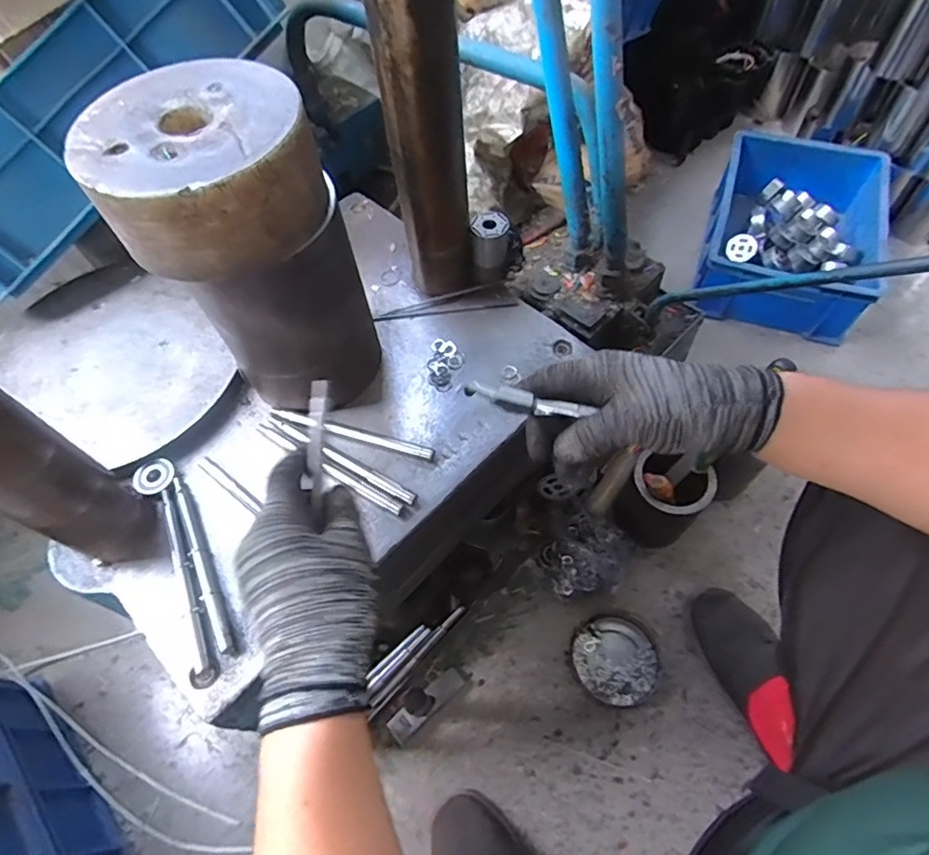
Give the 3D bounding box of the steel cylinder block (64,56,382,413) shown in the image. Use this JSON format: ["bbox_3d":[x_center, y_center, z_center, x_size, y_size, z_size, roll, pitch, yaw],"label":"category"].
[{"bbox_3d":[-0.165,-0.128,0.468,0.144,0.253,0.141,-31,62,-14],"label":"steel cylinder block"}]

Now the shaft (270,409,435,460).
[{"bbox_3d":[-0.105,0.003,0.527,0.160,0.011,0.013,15,61,13],"label":"shaft"}]

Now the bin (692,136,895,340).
[{"bbox_3d":[0.652,-0.379,1.134,0.316,0.153,0.463,17,62,14],"label":"bin"}]

